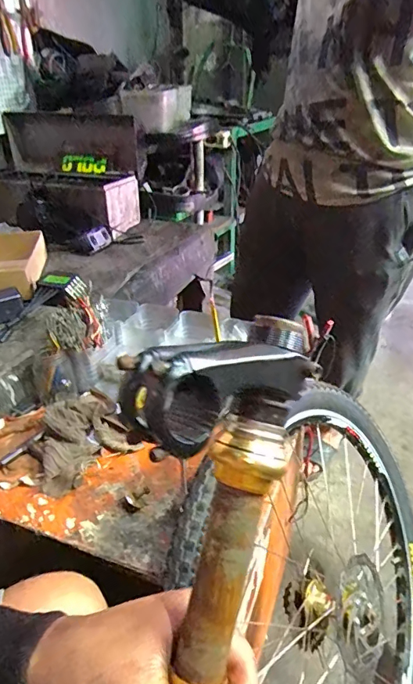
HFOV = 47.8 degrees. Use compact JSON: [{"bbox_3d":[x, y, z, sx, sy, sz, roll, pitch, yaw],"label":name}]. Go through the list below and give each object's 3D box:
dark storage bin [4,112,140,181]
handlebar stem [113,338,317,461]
[{"bbox_3d":[-0.421,-0.641,1.532,0.441,0.181,0.121,7,32,13],"label":"dark storage bin"},{"bbox_3d":[0.013,0.023,0.245,0.108,0.051,0.039,-3,27,-33],"label":"handlebar stem"}]

